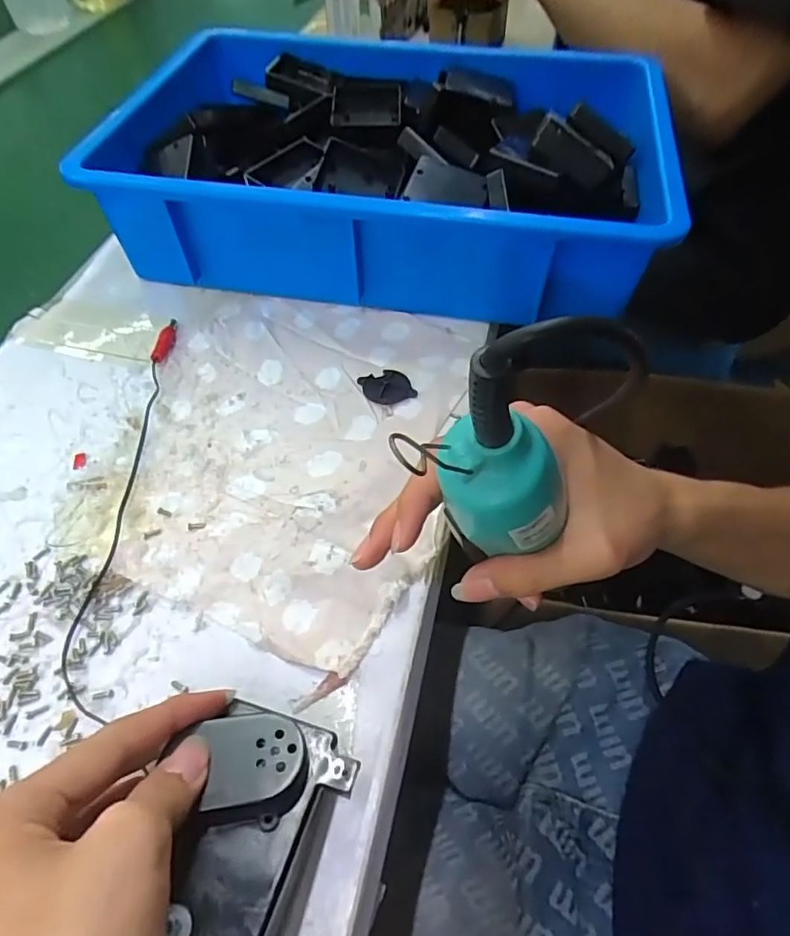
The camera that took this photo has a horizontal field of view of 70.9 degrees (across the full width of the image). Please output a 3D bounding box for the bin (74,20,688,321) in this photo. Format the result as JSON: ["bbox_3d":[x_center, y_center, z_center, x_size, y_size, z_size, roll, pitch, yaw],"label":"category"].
[{"bbox_3d":[-0.006,-0.235,0.449,0.374,0.102,0.252,8,57,5],"label":"bin"}]

